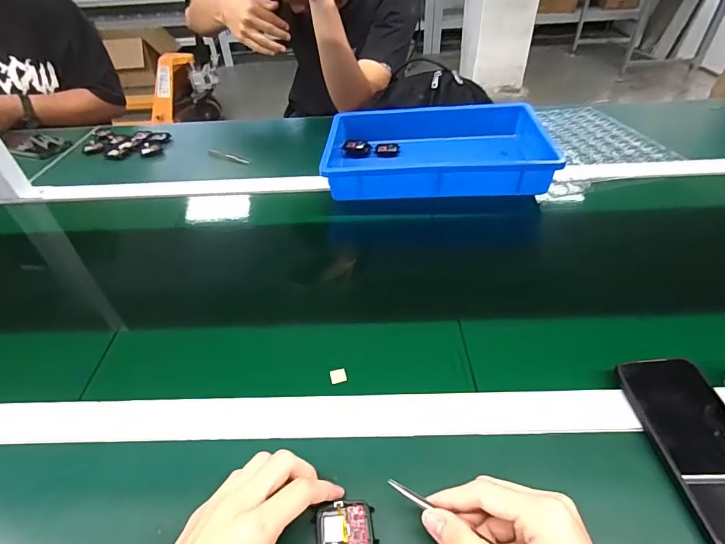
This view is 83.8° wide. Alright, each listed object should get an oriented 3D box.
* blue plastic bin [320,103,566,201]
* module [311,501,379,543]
[{"bbox_3d":[0.126,-0.214,0.729,0.370,0.078,0.253,-1,43,3],"label":"blue plastic bin"},{"bbox_3d":[-0.014,0.200,0.314,0.046,0.006,0.036,-8,43,-4],"label":"module"}]

